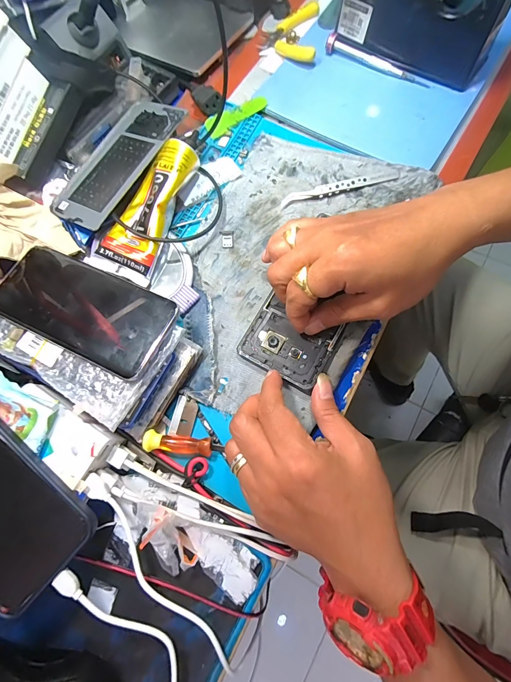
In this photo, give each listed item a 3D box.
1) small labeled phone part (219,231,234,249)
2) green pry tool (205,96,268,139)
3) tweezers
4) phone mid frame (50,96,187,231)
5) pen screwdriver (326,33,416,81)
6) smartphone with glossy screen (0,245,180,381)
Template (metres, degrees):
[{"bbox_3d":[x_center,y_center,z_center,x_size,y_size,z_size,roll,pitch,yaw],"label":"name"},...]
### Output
[{"bbox_3d":[-0.028,-0.101,0.315,0.013,0.004,0.019,-6,73,3],"label":"small labeled phone part"},{"bbox_3d":[-0.020,-0.244,0.345,0.070,0.004,0.023,-26,86,-2],"label":"green pry tool"},{"bbox_3d":[0.083,-0.153,0.315,0.117,0.010,0.010,-13,73,1],"label":"tweezers"},{"bbox_3d":[-0.139,-0.183,0.320,0.079,0.004,0.159,24,77,20],"label":"phone mid frame"},{"bbox_3d":[0.127,-0.311,0.353,0.104,0.013,0.012,26,77,12],"label":"pen screwdriver"},{"bbox_3d":[-0.147,-0.029,0.268,0.159,0.005,0.072,23,73,14],"label":"smartphone with glossy screen"}]

